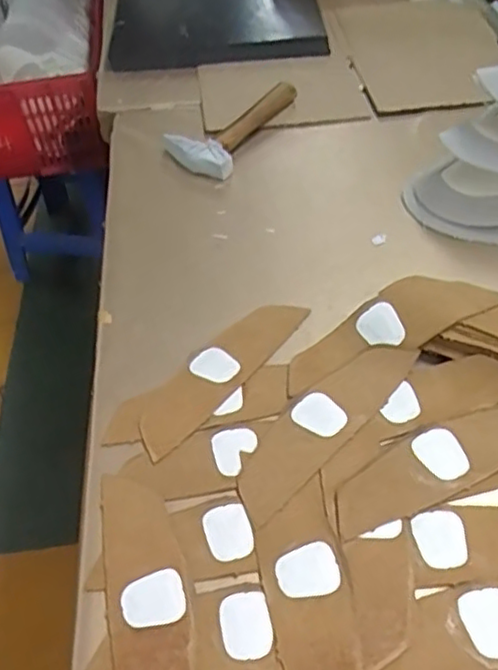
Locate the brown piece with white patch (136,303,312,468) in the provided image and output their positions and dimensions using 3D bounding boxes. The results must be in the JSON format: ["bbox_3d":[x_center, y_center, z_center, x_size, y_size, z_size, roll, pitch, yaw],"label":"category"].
[{"bbox_3d":[-0.022,0.028,0.549,0.054,0.004,0.182,35,59,30],"label":"brown piece with white patch"}]

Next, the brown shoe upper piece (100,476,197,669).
[{"bbox_3d":[-0.063,0.167,0.416,0.052,0.004,0.177,-12,48,-6],"label":"brown shoe upper piece"}]

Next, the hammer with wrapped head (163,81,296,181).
[{"bbox_3d":[-0.024,-0.255,0.792,0.092,0.022,0.189,20,53,21],"label":"hammer with wrapped head"}]

